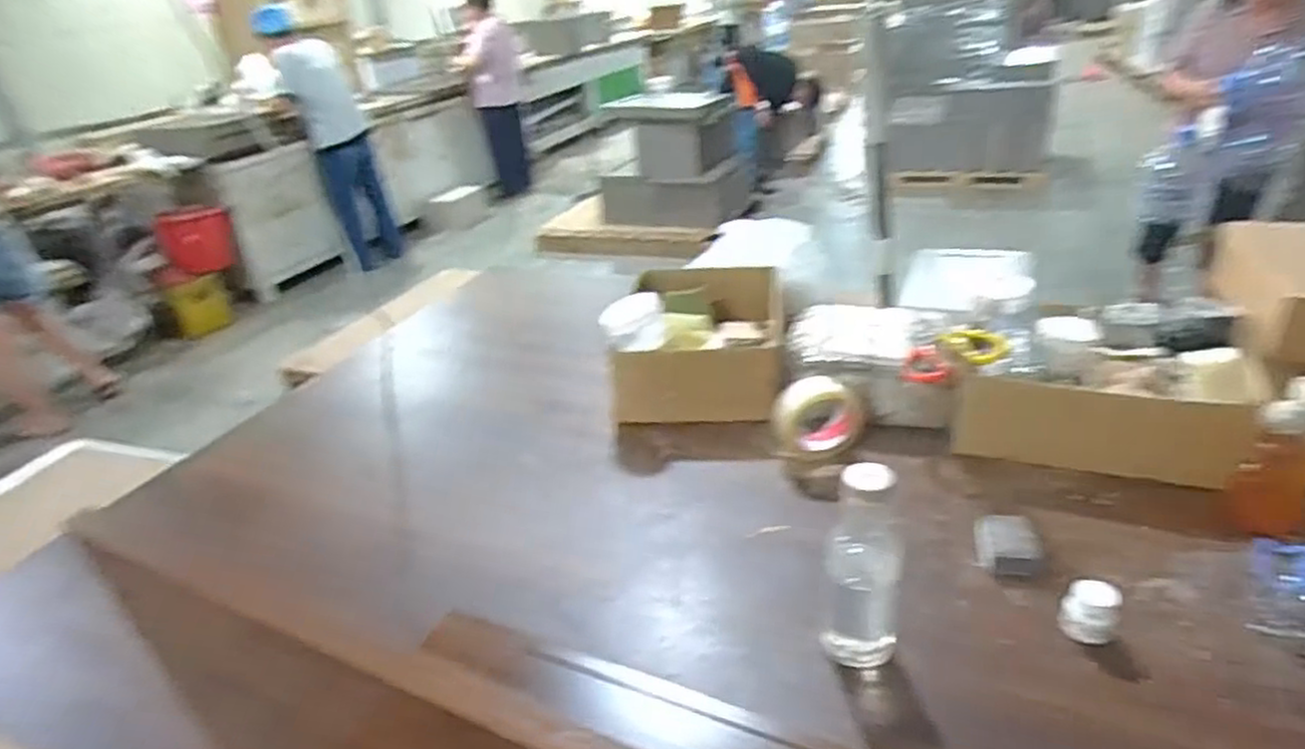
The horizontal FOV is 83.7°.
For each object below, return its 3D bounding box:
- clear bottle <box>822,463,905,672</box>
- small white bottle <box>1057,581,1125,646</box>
[{"bbox_3d":[0.196,0.177,0.673,0.071,0.202,0.058,4,30,18],"label":"clear bottle"},{"bbox_3d":[0.422,0.230,0.701,0.051,0.060,0.037,12,33,29],"label":"small white bottle"}]

